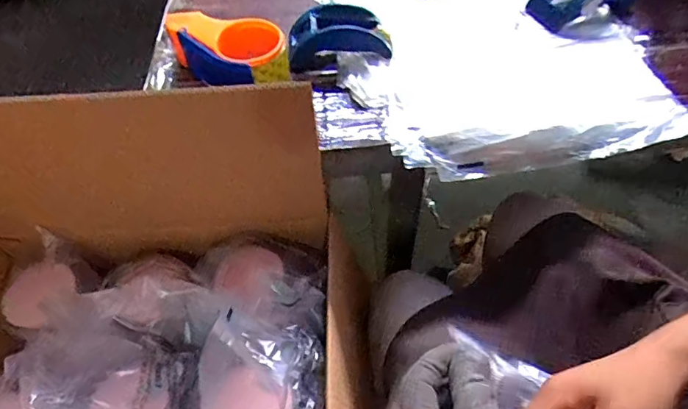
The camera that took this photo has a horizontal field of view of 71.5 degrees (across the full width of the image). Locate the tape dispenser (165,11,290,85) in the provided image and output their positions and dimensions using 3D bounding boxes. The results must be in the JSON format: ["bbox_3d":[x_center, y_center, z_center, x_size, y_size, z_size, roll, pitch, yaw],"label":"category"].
[{"bbox_3d":[-0.134,-0.190,0.577,0.149,0.054,0.085,33,63,23],"label":"tape dispenser"}]

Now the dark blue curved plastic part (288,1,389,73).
[{"bbox_3d":[-0.007,-0.202,0.603,0.127,0.064,0.075,-8,55,-3],"label":"dark blue curved plastic part"}]

